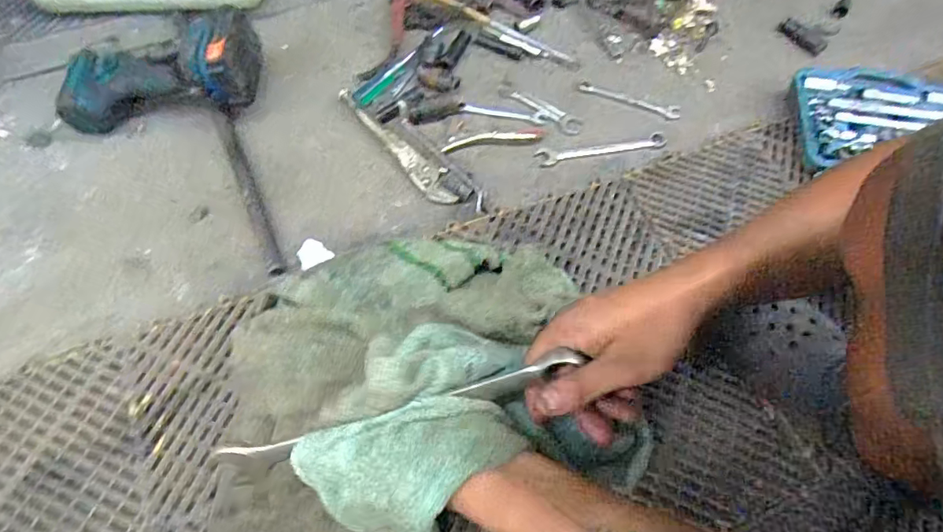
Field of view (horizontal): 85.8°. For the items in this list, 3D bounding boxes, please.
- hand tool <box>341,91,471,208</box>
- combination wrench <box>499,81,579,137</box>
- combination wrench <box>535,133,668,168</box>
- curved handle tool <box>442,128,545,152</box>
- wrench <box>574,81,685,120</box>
[{"bbox_3d":[-0.087,-0.163,0.670,0.054,0.016,0.236,-36,71,-19],"label":"hand tool"},{"bbox_3d":[0.095,-0.224,0.719,0.132,0.008,0.031,32,66,12],"label":"combination wrench"},{"bbox_3d":[0.179,-0.161,0.693,0.179,0.009,0.027,-10,65,-8],"label":"combination wrench"},{"bbox_3d":[0.030,-0.174,0.689,0.139,0.004,0.024,-8,64,-7],"label":"curved handle tool"},{"bbox_3d":[0.226,-0.241,0.731,0.149,0.004,0.026,19,64,6],"label":"wrench"}]

